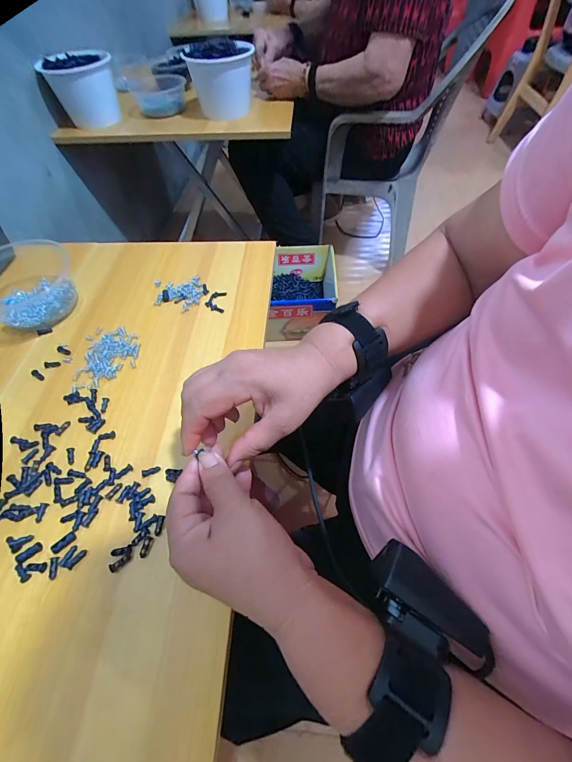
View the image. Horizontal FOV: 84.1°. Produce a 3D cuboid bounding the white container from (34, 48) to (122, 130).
[{"bbox_3d":[-0.477,-0.683,0.758,0.150,0.119,0.176,-14,58,-9],"label":"white container"}]

